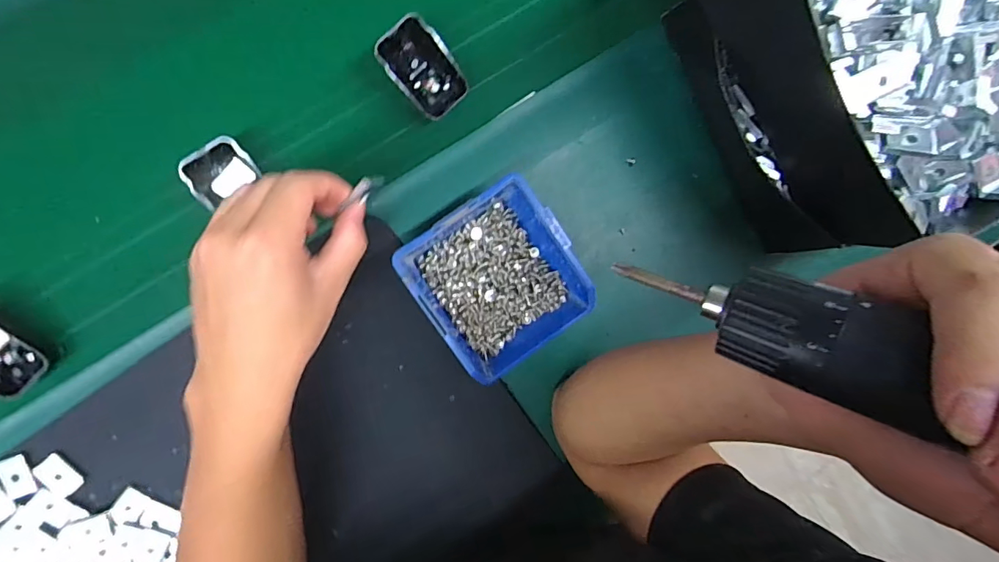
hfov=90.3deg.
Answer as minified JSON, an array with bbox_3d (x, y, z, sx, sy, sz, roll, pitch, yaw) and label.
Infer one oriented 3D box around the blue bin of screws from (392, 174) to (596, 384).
[{"bbox_3d":[-0.001,-0.001,0.390,0.110,0.064,0.118,-35,97,-3],"label":"blue bin of screws"}]

